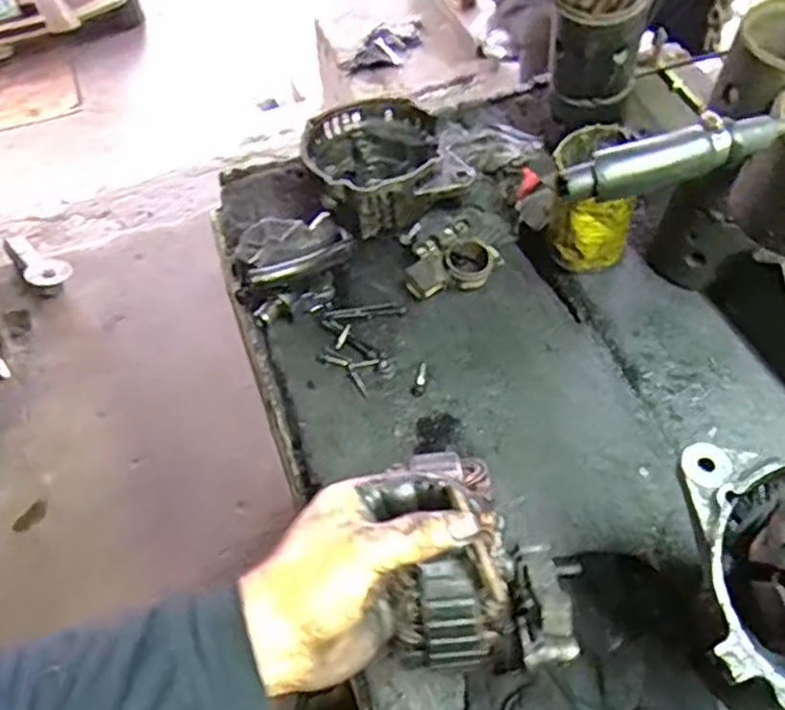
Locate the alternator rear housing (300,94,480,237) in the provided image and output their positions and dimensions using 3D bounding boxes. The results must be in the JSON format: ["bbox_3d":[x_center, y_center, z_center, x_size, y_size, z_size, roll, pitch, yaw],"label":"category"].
[{"bbox_3d":[-0.014,-0.188,0.698,0.144,0.083,0.144,-17,58,-13],"label":"alternator rear housing"}]

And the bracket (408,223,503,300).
[{"bbox_3d":[0.056,-0.083,0.662,0.088,0.027,0.063,-36,64,-23],"label":"bracket"}]

